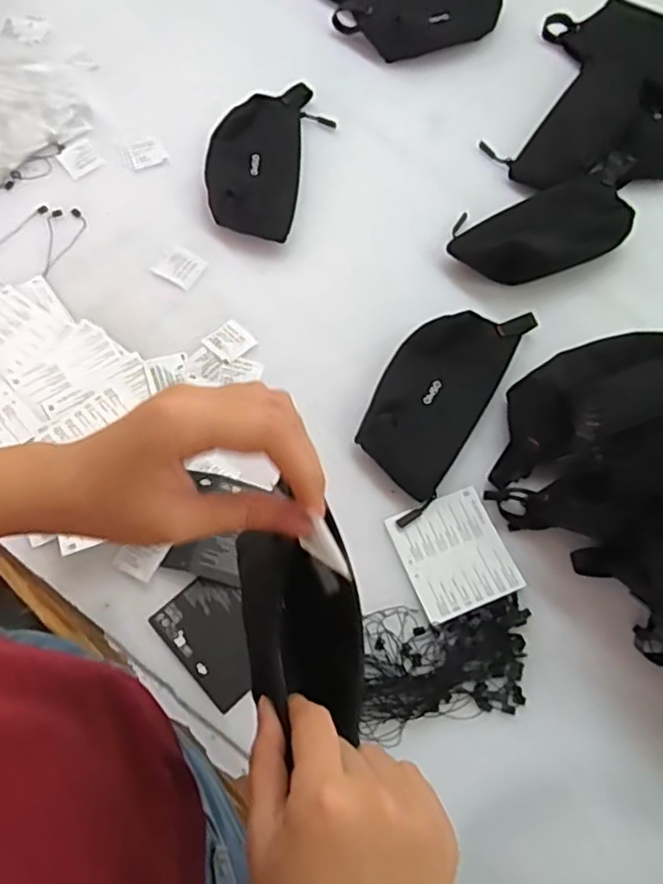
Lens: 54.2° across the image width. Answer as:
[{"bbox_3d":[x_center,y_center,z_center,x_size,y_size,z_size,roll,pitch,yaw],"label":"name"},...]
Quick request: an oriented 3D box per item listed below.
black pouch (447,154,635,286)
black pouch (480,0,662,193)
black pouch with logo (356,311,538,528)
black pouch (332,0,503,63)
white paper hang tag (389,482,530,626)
[{"bbox_3d":[0.237,-0.230,0.682,0.230,0.039,0.105,-22,71,-10],"label":"black pouch"},{"bbox_3d":[0.321,-0.398,0.753,0.210,0.068,0.295,25,70,8],"label":"black pouch"},{"bbox_3d":[0.097,-0.048,0.606,0.094,0.030,0.219,29,68,10],"label":"black pouch with logo"},{"bbox_3d":[0.119,-0.525,0.800,0.214,0.057,0.086,-16,70,-8],"label":"black pouch"},{"bbox_3d":[0.106,0.096,0.563,0.087,0.007,0.098,-18,68,-11],"label":"white paper hang tag"}]

